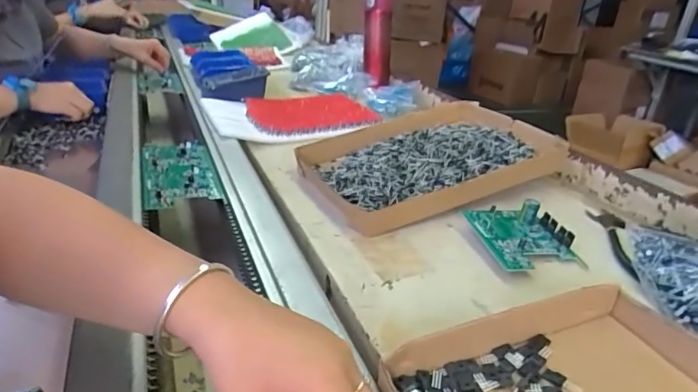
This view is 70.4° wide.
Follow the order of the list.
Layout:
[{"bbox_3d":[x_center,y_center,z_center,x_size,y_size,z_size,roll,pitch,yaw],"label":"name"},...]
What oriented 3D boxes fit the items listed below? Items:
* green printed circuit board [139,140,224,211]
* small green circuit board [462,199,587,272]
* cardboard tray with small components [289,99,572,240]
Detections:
[{"bbox_3d":[-0.243,-0.038,0.709,0.097,0.014,0.226,-3,24,-21],"label":"green printed circuit board"},{"bbox_3d":[0.186,0.044,0.540,0.095,0.041,0.107,-2,24,-20],"label":"small green circuit board"},{"bbox_3d":[0.101,-0.064,0.722,0.322,0.031,0.290,-18,30,-19],"label":"cardboard tray with small components"}]

